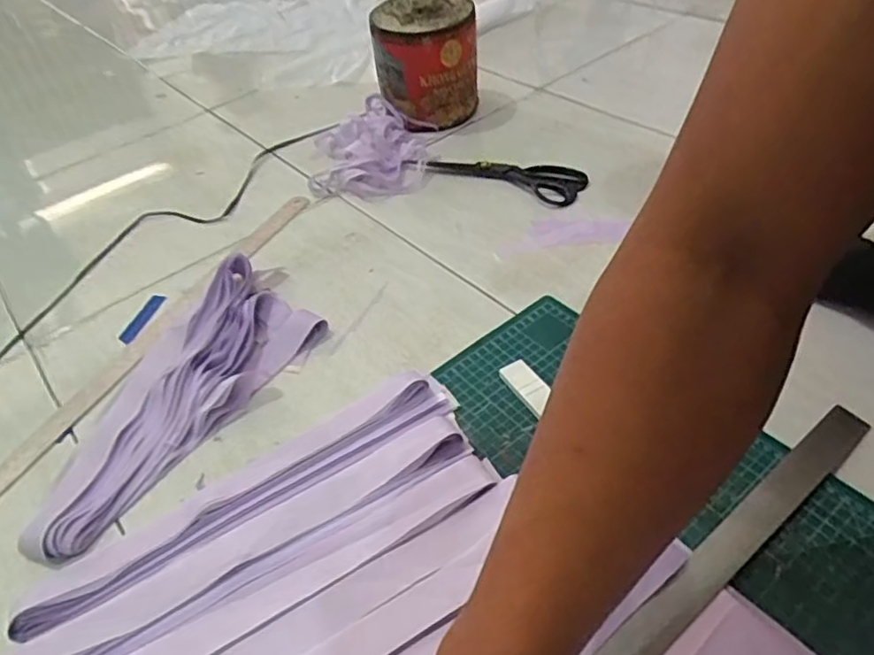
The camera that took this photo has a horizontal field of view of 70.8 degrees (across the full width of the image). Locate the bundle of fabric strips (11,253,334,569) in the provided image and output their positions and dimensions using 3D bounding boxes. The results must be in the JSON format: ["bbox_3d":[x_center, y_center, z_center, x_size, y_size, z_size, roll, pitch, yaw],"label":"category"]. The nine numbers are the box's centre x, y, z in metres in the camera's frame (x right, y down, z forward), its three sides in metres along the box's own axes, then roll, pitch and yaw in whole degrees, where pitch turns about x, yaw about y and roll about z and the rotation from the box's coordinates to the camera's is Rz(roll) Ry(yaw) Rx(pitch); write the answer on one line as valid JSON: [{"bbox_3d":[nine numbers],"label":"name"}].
[{"bbox_3d":[-0.256,0.057,0.580,0.148,0.031,0.319,22,52,27],"label":"bundle of fabric strips"}]

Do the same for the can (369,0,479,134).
[{"bbox_3d":[-0.013,-0.393,0.905,0.144,0.163,0.136,-4,45,4],"label":"can"}]

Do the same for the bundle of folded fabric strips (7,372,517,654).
[{"bbox_3d":[-0.107,0.182,0.439,0.353,0.021,0.215,-31,49,-21],"label":"bundle of folded fabric strips"}]

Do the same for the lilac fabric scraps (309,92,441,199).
[{"bbox_3d":[-0.097,-0.257,0.877,0.173,0.037,0.208,2,46,10],"label":"lilac fabric scraps"}]

